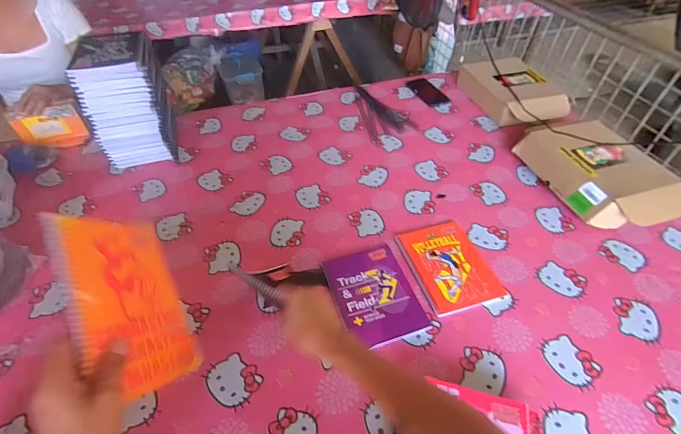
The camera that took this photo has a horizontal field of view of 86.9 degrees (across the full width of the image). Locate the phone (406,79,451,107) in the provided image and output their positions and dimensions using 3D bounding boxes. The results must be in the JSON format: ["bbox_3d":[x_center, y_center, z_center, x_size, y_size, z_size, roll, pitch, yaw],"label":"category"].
[{"bbox_3d":[0.287,-0.421,1.201,0.083,0.012,0.180,-12,47,-10],"label":"phone"}]

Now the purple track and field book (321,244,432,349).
[{"bbox_3d":[0.065,0.144,0.686,0.146,0.012,0.193,-14,48,-13],"label":"purple track and field book"}]

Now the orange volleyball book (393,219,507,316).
[{"bbox_3d":[0.222,0.095,0.732,0.155,0.010,0.200,-12,48,-11],"label":"orange volleyball book"}]

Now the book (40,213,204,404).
[{"bbox_3d":[-0.239,0.098,0.414,0.014,0.156,0.199,-25,83,7],"label":"book"}]

